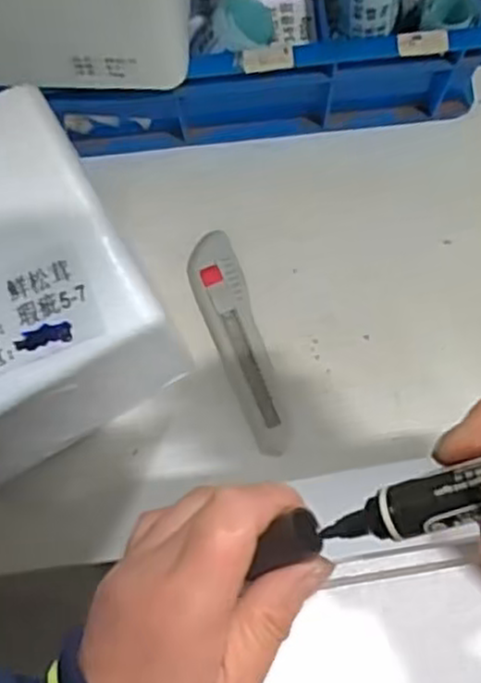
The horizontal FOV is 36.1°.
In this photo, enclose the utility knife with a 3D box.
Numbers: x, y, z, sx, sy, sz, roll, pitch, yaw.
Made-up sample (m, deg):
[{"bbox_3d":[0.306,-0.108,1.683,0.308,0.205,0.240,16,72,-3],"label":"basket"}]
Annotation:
[{"bbox_3d":[-0.001,0.001,0.517,0.036,0.012,0.157,-18,79,-2],"label":"utility knife"}]

